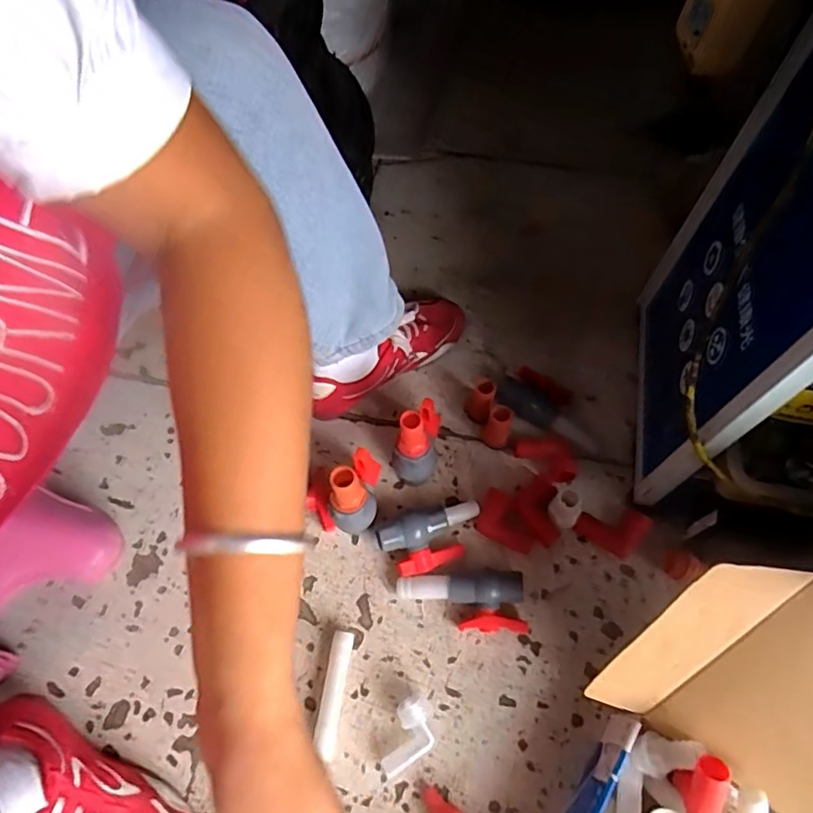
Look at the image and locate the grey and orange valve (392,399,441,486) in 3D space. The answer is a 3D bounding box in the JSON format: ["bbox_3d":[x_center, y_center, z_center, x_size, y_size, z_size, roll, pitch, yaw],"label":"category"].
[{"bbox_3d":[0.012,0.042,0.668,0.044,0.128,0.070,13,65,7],"label":"grey and orange valve"}]

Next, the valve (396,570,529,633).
[{"bbox_3d":[0.059,0.212,0.629,0.135,0.031,0.059,1,64,1],"label":"valve"}]

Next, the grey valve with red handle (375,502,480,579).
[{"bbox_3d":[0.030,0.147,0.657,0.121,0.047,0.066,-18,66,-8],"label":"grey valve with red handle"}]

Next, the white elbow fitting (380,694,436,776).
[{"bbox_3d":[0.005,0.331,0.578,0.041,0.026,0.071,17,66,9],"label":"white elbow fitting"}]

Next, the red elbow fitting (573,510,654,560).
[{"bbox_3d":[0.236,0.137,0.666,0.069,0.032,0.051,31,69,14],"label":"red elbow fitting"}]

